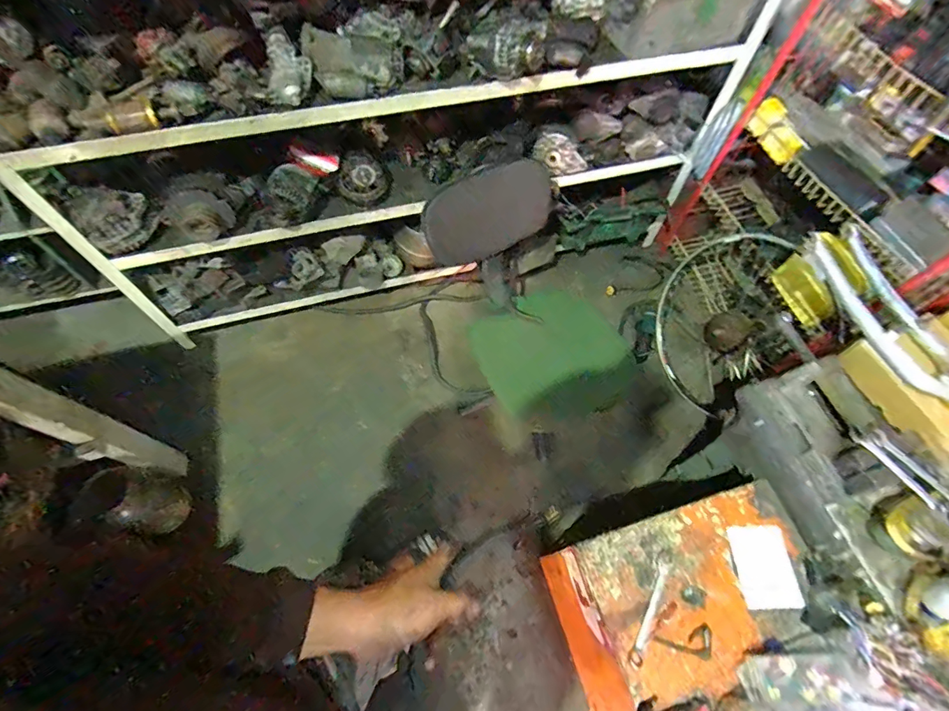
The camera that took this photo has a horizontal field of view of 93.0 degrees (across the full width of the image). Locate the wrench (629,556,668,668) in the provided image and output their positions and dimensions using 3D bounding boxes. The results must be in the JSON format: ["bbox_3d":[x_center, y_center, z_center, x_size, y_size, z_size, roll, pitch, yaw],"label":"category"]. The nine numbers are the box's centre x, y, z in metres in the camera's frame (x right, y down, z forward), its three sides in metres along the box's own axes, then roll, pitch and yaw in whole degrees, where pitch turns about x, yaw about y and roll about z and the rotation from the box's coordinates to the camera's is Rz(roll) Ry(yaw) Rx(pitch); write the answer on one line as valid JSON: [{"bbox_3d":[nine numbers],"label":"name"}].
[{"bbox_3d":[0.321,0.469,0.825,0.025,0.004,0.185,24,65,10],"label":"wrench"}]

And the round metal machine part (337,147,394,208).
[{"bbox_3d":[-0.297,-0.487,1.241,0.141,0.138,0.030,-4,27,-19],"label":"round metal machine part"}]

